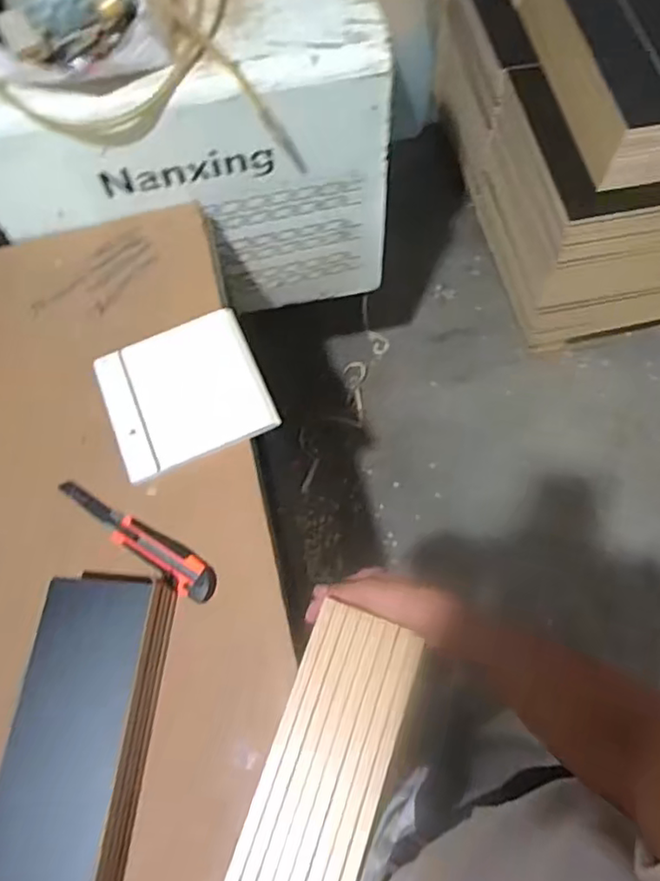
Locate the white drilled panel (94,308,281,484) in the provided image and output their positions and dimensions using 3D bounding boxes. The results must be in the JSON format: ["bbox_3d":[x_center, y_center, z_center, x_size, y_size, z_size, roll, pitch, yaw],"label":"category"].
[{"bbox_3d":[-0.185,-0.063,0.767,0.195,0.011,0.184,-24,70,-4],"label":"white drilled panel"}]

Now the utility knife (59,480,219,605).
[{"bbox_3d":[-0.230,0.110,0.700,0.226,0.029,0.042,30,72,14],"label":"utility knife"}]

